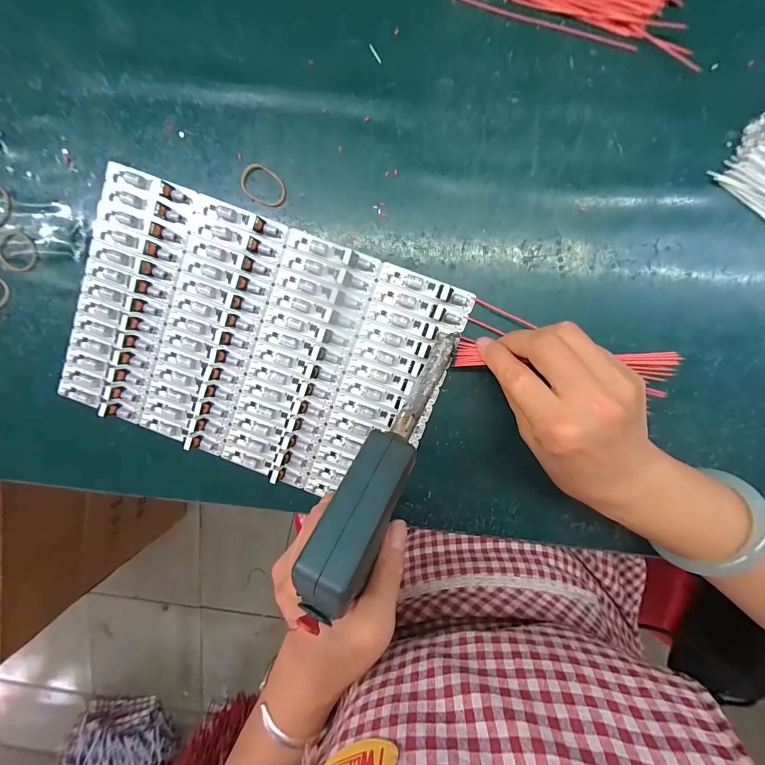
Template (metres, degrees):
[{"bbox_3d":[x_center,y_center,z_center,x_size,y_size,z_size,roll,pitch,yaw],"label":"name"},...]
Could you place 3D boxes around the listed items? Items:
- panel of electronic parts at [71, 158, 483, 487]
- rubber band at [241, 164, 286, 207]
[{"bbox_3d":[-0.098,-0.026,0.277,0.289,0.013,0.189,21,98,1],"label":"panel of electronic parts"},{"bbox_3d":[-0.089,-0.146,0.262,0.036,0.004,0.024,31,98,0],"label":"rubber band"}]

